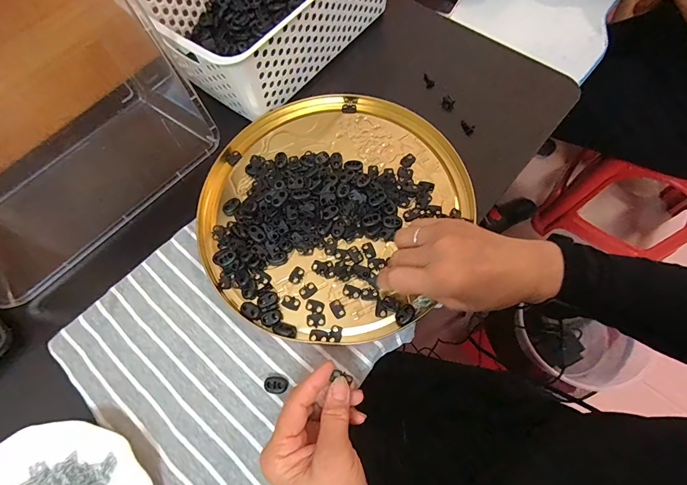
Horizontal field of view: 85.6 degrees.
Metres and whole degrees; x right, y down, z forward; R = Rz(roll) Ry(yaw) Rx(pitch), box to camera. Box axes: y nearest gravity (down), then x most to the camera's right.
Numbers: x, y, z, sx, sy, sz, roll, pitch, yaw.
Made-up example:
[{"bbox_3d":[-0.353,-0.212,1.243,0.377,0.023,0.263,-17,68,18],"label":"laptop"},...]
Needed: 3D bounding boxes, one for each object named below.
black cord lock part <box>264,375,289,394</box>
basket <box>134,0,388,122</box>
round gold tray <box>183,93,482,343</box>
[{"bbox_3d":[-0.063,0.132,0.347,0.022,0.005,0.016,10,69,8],"label":"black cord lock part"},{"bbox_3d":[-0.092,-0.313,0.477,0.199,0.110,0.298,37,74,17],"label":"basket"},{"bbox_3d":[-0.020,-0.048,0.412,0.280,0.029,0.287,-1,66,3],"label":"round gold tray"}]

